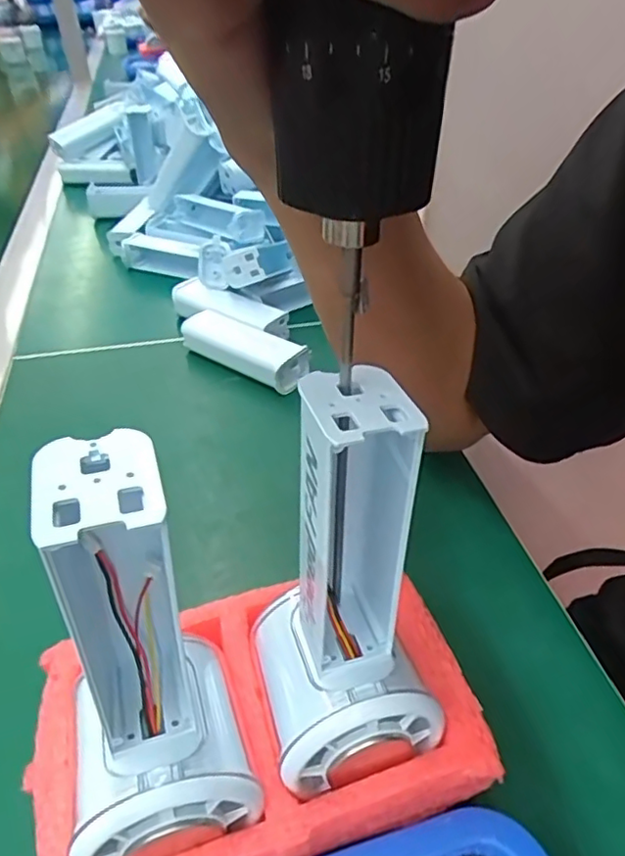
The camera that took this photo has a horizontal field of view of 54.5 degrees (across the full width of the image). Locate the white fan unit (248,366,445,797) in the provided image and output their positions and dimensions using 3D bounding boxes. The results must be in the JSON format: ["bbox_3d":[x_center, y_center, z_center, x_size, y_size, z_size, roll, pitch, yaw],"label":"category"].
[{"bbox_3d":[0.009,0.047,0.184,0.052,0.123,0.054,-11,42,-14],"label":"white fan unit"}]

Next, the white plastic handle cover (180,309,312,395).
[{"bbox_3d":[-0.051,-0.059,0.465,0.102,0.034,0.037,29,48,28],"label":"white plastic handle cover"}]

